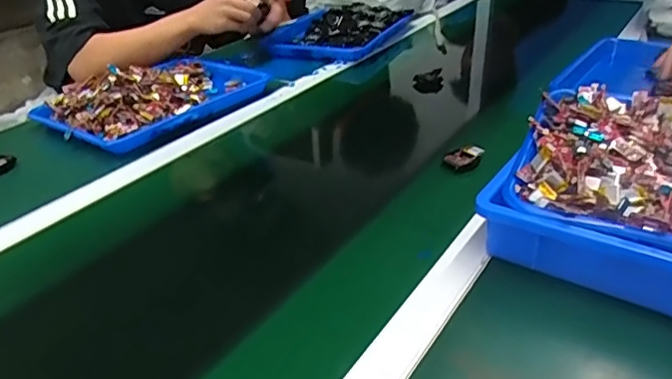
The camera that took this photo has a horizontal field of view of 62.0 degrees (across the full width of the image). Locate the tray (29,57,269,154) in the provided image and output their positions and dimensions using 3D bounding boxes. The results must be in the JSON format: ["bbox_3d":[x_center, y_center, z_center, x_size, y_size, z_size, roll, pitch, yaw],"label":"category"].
[{"bbox_3d":[-0.292,-0.159,0.926,0.225,0.053,0.345,20,35,37],"label":"tray"}]

